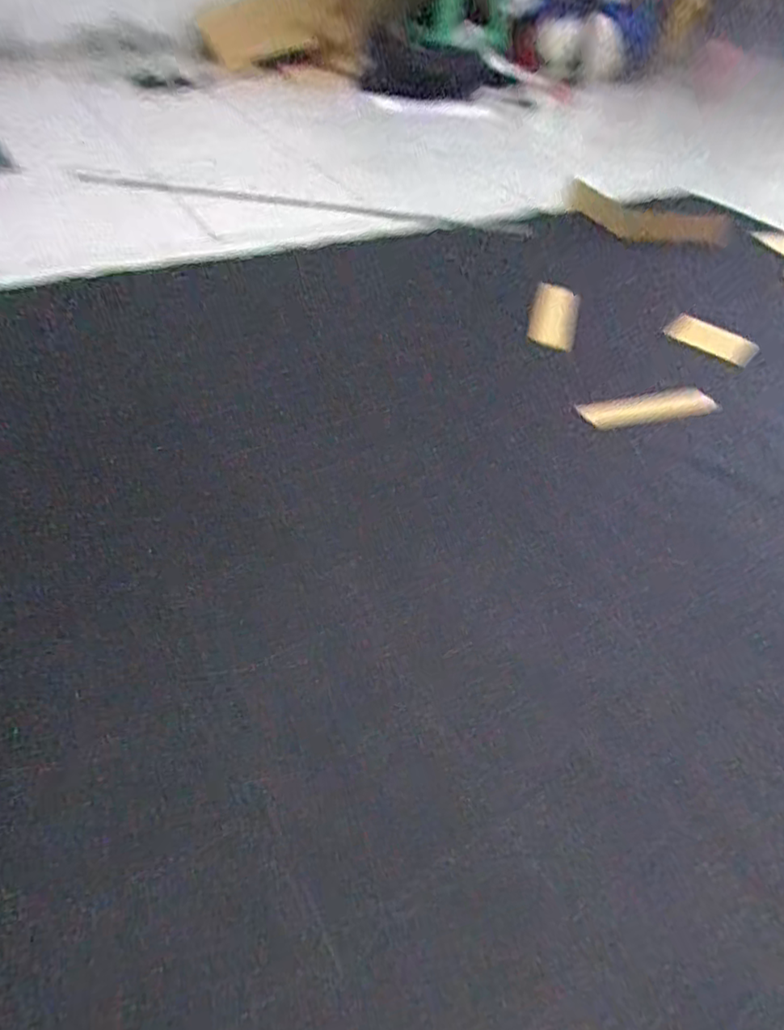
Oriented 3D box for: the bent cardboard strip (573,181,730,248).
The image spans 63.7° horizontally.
[{"bbox_3d":[0.691,-0.790,1.700,0.496,0.100,0.031,4,52,-16],"label":"bent cardboard strip"}]

